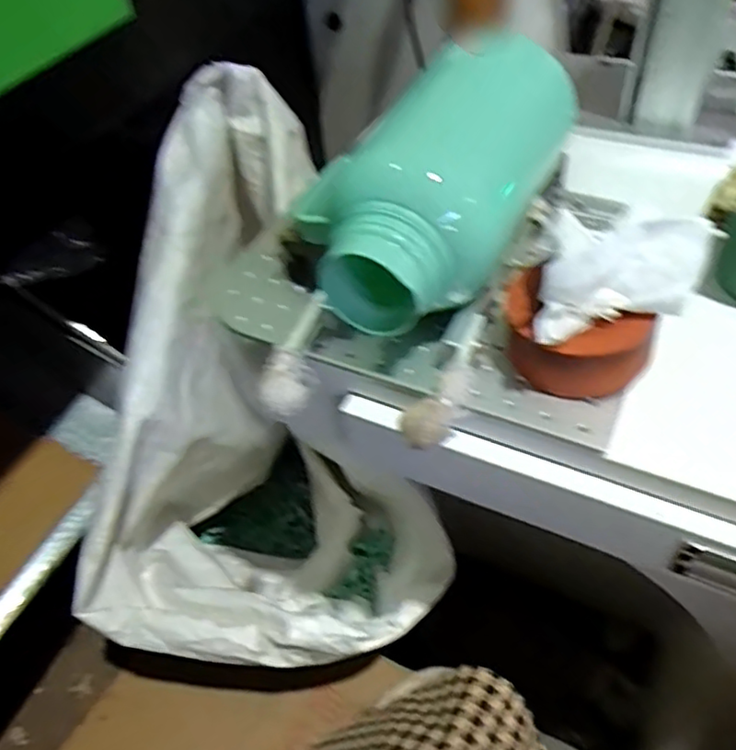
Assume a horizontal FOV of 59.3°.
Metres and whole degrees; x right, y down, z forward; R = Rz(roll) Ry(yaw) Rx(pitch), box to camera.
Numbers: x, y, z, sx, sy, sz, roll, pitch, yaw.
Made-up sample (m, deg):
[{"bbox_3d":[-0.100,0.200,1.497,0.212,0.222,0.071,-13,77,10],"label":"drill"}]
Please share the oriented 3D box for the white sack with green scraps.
[{"bbox_3d":[-0.139,0.055,0.903,0.400,0.613,0.642,-6,48,1],"label":"white sack with green scraps"}]

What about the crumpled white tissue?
[{"bbox_3d":[0.159,-0.058,0.406,0.094,0.053,0.072,10,50,15],"label":"crumpled white tissue"}]

